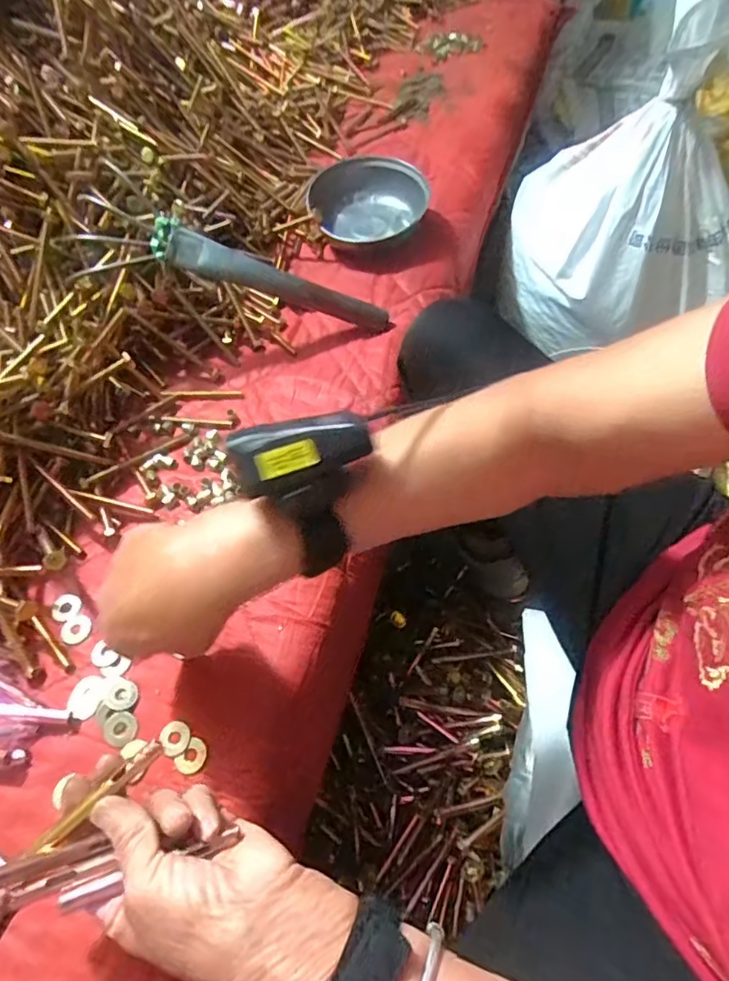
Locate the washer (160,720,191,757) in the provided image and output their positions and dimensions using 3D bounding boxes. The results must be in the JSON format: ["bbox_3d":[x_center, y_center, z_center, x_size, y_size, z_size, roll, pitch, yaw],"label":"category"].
[{"bbox_3d":[-0.127,0.165,0.375,0.019,0.004,0.021,-26,60,-14],"label":"washer"}]

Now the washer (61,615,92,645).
[{"bbox_3d":[-0.218,0.106,0.425,0.024,0.004,0.022,-3,68,8],"label":"washer"}]

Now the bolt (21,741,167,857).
[{"bbox_3d":[-0.142,0.164,0.299,0.075,0.008,0.011,-40,64,-17],"label":"bolt"}]

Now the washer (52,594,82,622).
[{"bbox_3d":[-0.232,0.090,0.435,0.023,0.004,0.020,-26,62,-2],"label":"washer"}]

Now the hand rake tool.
[{"bbox_3d":[-0.114,-0.201,0.539,0.297,0.057,0.052,11,54,-20],"label":"hand rake tool"}]

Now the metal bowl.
[{"bbox_3d":[0.004,-0.346,0.682,0.136,0.058,0.136,-2,56,2],"label":"metal bowl"}]

